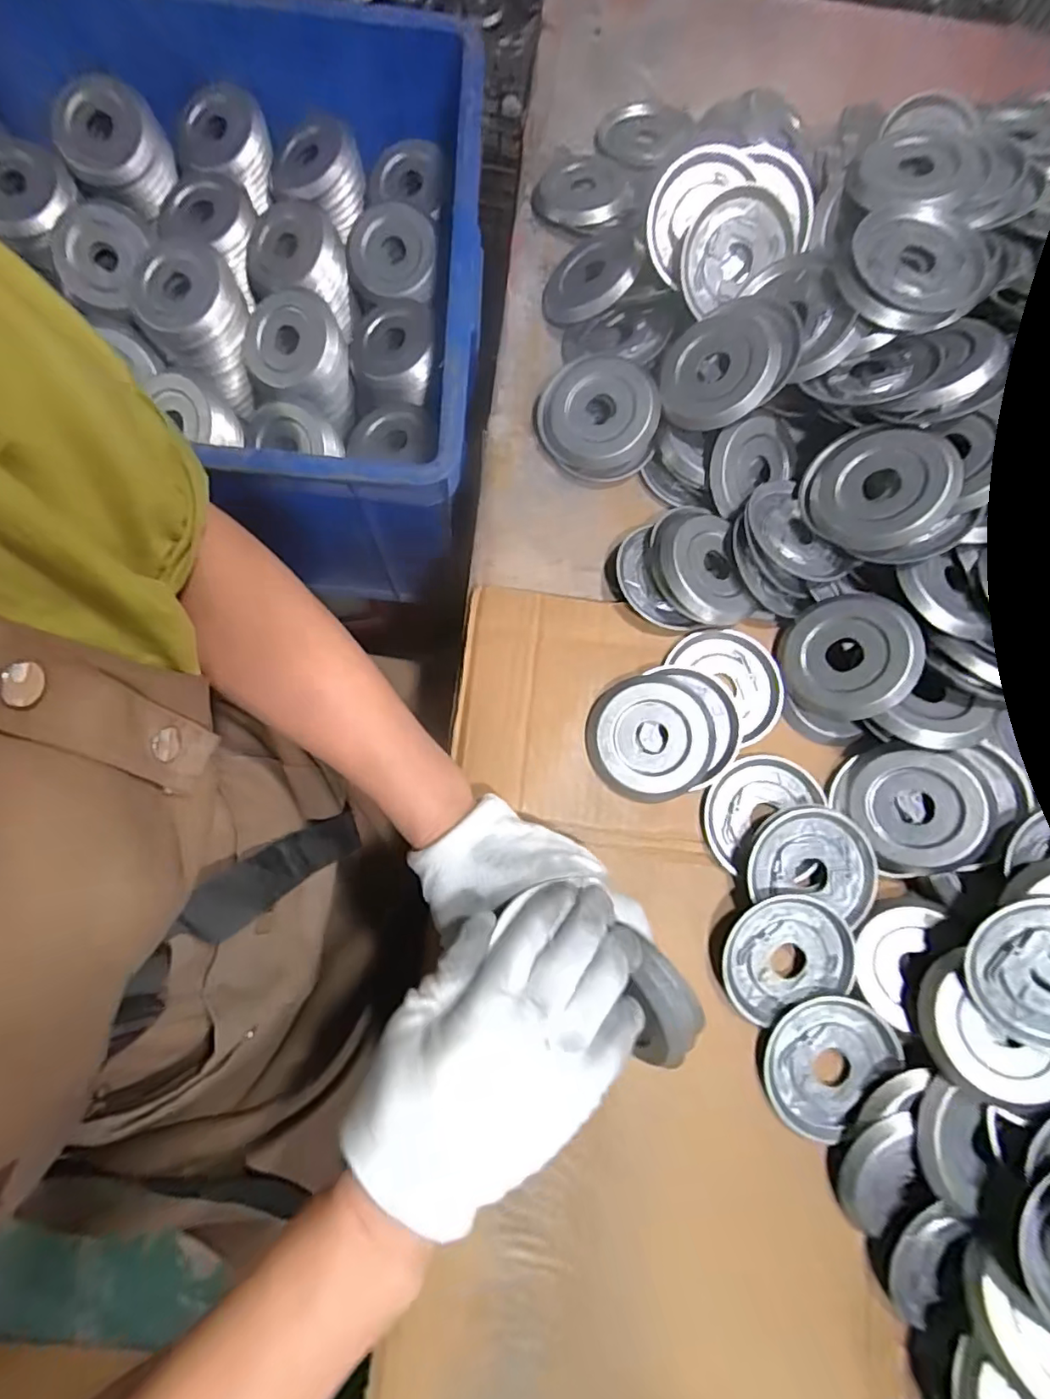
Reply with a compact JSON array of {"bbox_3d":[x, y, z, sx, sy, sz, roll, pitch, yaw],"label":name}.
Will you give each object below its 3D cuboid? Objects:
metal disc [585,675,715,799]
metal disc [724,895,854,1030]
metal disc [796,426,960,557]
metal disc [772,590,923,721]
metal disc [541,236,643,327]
[{"bbox_3d":[0.085,0.026,0.390,0.084,0.017,0.079,0,79,1],"label":"metal disc"},{"bbox_3d":[0.167,0.162,0.367,0.084,0.012,0.072,-23,92,-2],"label":"metal disc"},{"bbox_3d":[0.241,-0.145,0.391,0.095,0.010,0.083,35,104,43],"label":"metal disc"},{"bbox_3d":[0.217,-0.028,0.384,0.083,0.011,0.081,-5,80,31],"label":"metal disc"},{"bbox_3d":[0.052,-0.336,0.456,0.083,0.015,0.073,-35,56,13],"label":"metal disc"}]

